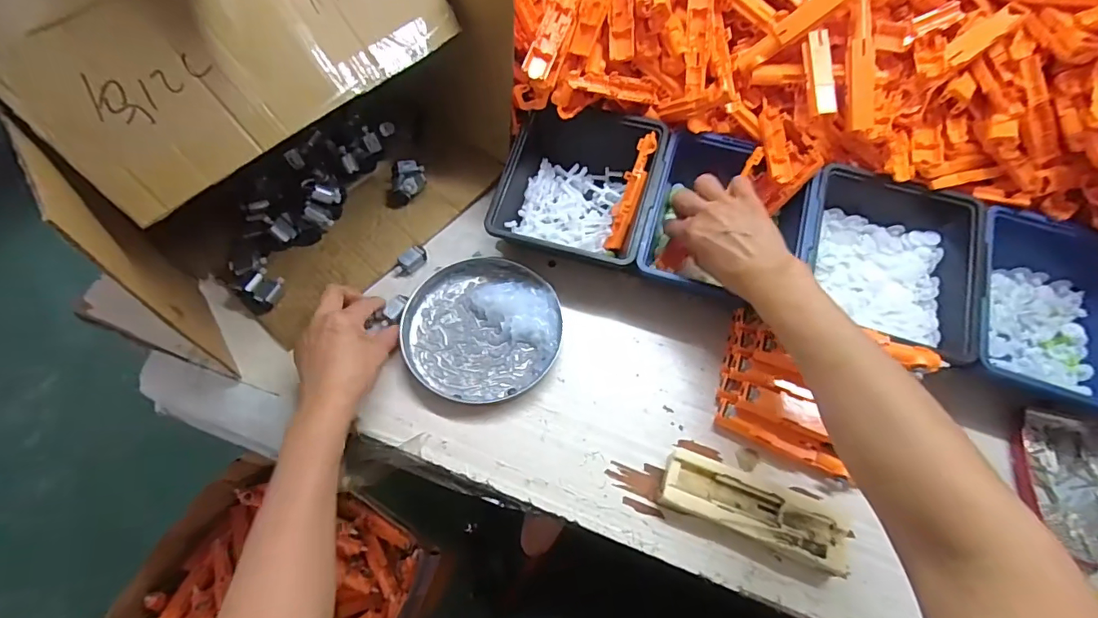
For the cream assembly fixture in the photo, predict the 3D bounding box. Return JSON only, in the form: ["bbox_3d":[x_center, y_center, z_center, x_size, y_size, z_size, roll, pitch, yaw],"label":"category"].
[{"bbox_3d":[0.160,0.159,0.381,0.142,0.025,0.044,21,64,8],"label":"cream assembly fixture"}]

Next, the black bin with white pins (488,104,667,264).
[{"bbox_3d":[0.030,-0.120,0.486,0.143,0.069,0.153,16,64,6],"label":"black bin with white pins"}]

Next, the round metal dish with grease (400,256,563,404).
[{"bbox_3d":[-0.062,0.015,0.451,0.140,0.017,0.136,1,63,-2],"label":"round metal dish with grease"}]

